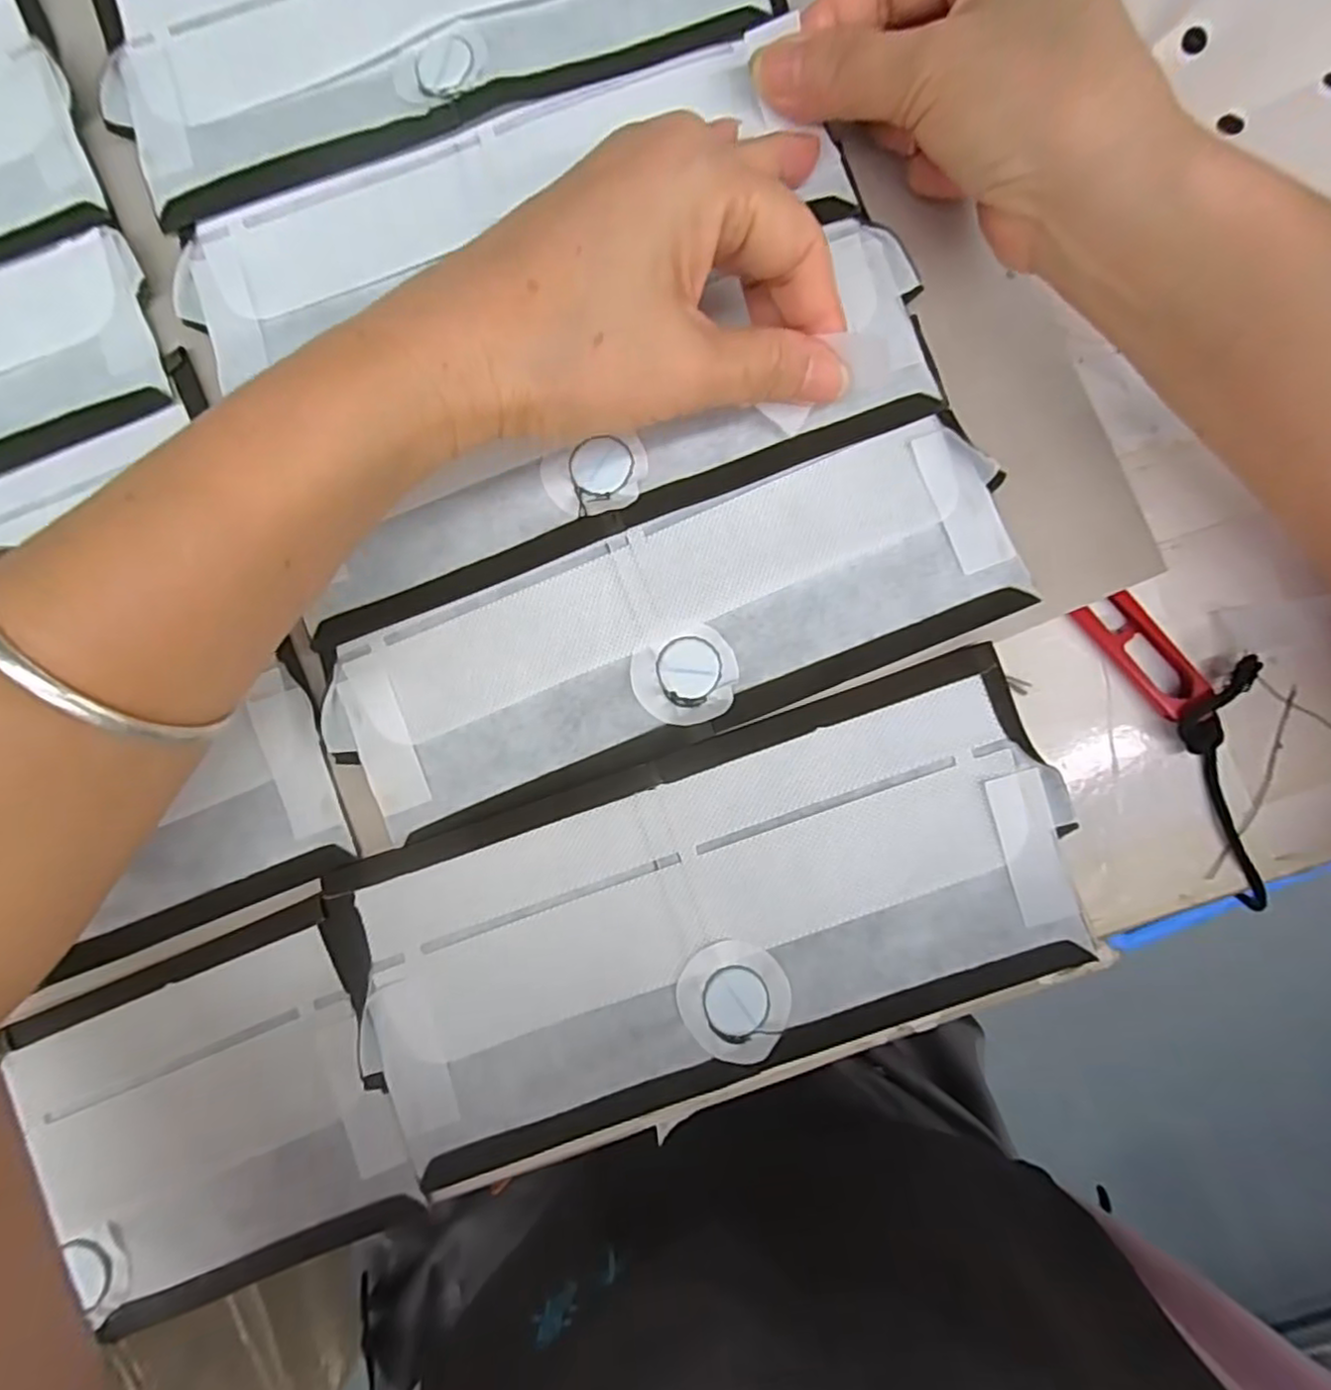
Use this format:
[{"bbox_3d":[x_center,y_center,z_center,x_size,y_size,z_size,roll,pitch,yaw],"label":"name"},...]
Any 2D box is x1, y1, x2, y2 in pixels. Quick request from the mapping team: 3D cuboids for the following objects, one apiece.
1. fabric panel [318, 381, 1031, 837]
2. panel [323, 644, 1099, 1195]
[{"bbox_3d":[0.000,-0.027,0.230,0.233,0.005,0.081,-21,87,2],"label":"fabric panel"},{"bbox_3d":[0.014,0.072,0.222,0.234,0.009,0.107,-20,88,0],"label":"panel"}]

